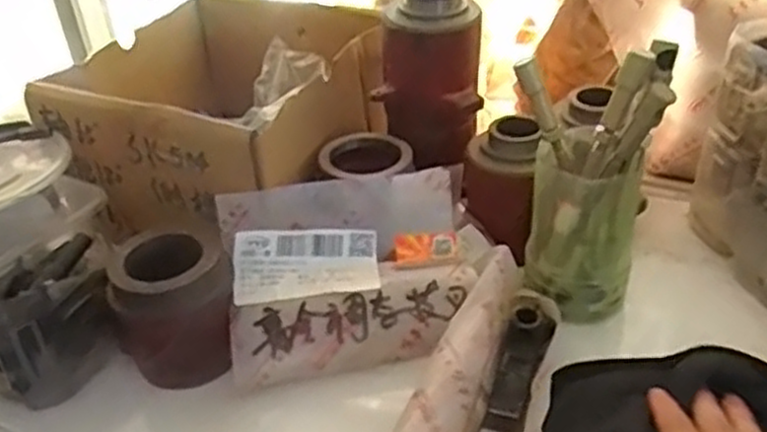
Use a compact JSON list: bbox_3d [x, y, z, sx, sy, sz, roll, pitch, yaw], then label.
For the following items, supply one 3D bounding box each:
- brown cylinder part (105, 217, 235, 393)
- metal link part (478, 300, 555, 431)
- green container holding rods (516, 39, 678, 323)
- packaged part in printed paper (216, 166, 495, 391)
[{"bbox_3d":[-0.126,0.054,0.458,0.072,0.076,0.062,-14,35,-14],"label":"brown cylinder part"},{"bbox_3d":[0.071,0.096,0.421,0.026,0.032,0.124,8,36,18],"label":"metal link part"},{"bbox_3d":[0.124,-0.018,0.467,0.083,0.159,0.059,5,35,14],"label":"green container holding rods"},{"bbox_3d":[-0.014,0.035,0.489,0.176,0.050,0.122,-11,70,-12],"label":"packaged part in printed paper"}]

